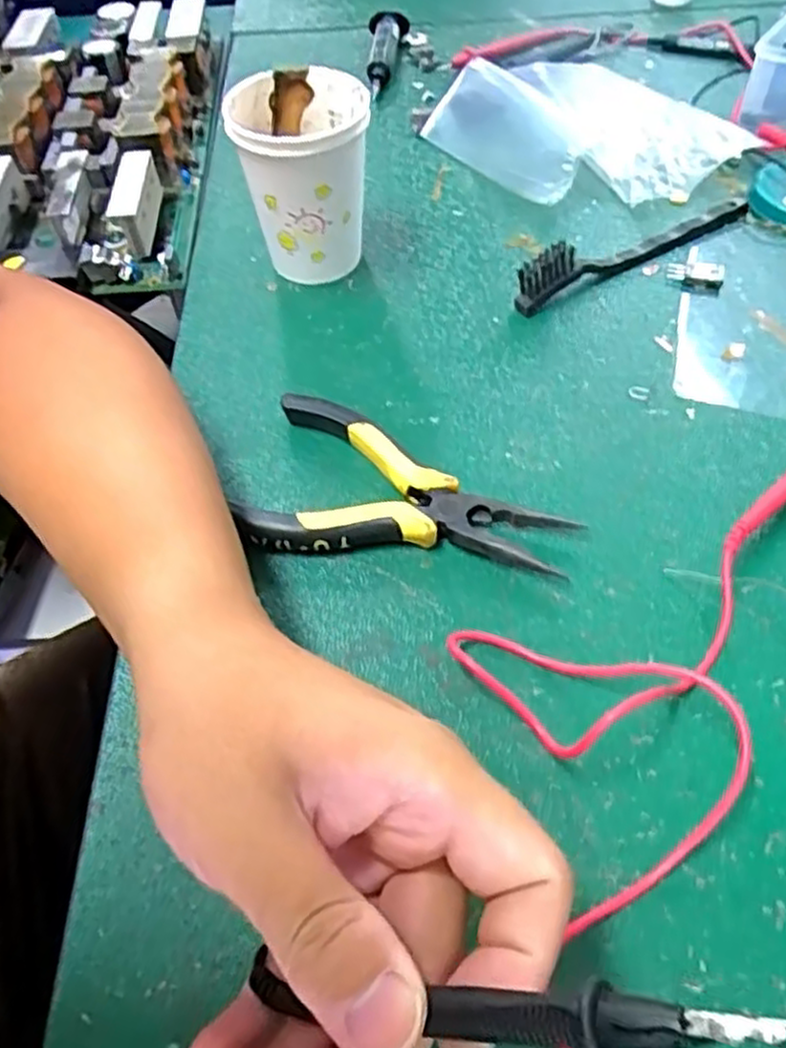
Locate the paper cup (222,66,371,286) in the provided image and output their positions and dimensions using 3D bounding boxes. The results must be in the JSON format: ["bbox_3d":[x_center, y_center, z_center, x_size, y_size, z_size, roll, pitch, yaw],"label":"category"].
[{"bbox_3d":[-0.047,-0.188,0.423,0.068,0.093,0.070,-1,54,2],"label":"paper cup"}]

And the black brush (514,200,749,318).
[{"bbox_3d":[0.140,-0.160,0.429,0.165,0.031,0.014,-26,57,-15],"label":"black brush"}]

